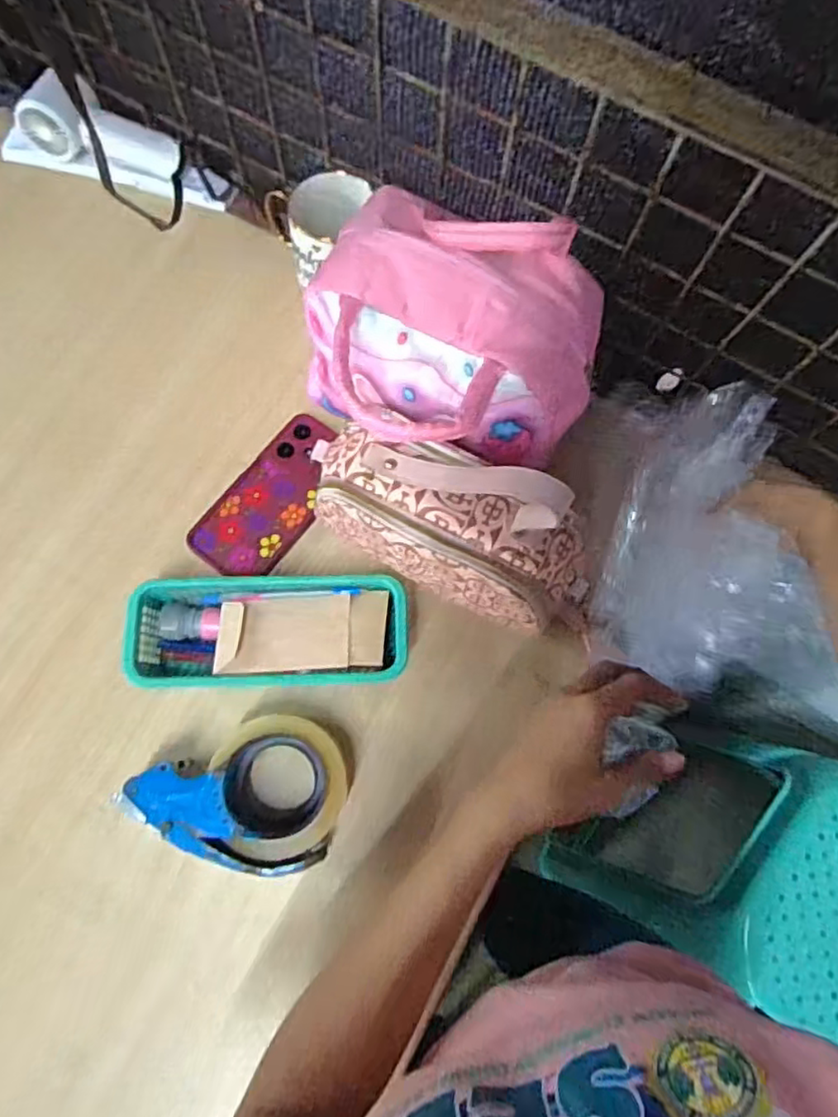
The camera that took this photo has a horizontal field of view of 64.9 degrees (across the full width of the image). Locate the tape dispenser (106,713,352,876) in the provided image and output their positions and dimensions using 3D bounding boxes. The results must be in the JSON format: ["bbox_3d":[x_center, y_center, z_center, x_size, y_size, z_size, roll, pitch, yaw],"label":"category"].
[{"bbox_3d":[-0.136,0.177,0.523,0.152,0.060,0.113,19,76,3],"label":"tape dispenser"}]

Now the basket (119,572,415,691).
[{"bbox_3d":[-0.124,0.061,0.557,0.226,0.052,0.095,-2,76,-2],"label":"basket"}]

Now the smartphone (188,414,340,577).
[{"bbox_3d":[-0.131,-0.056,0.608,0.078,0.016,0.165,35,77,7],"label":"smartphone"}]

